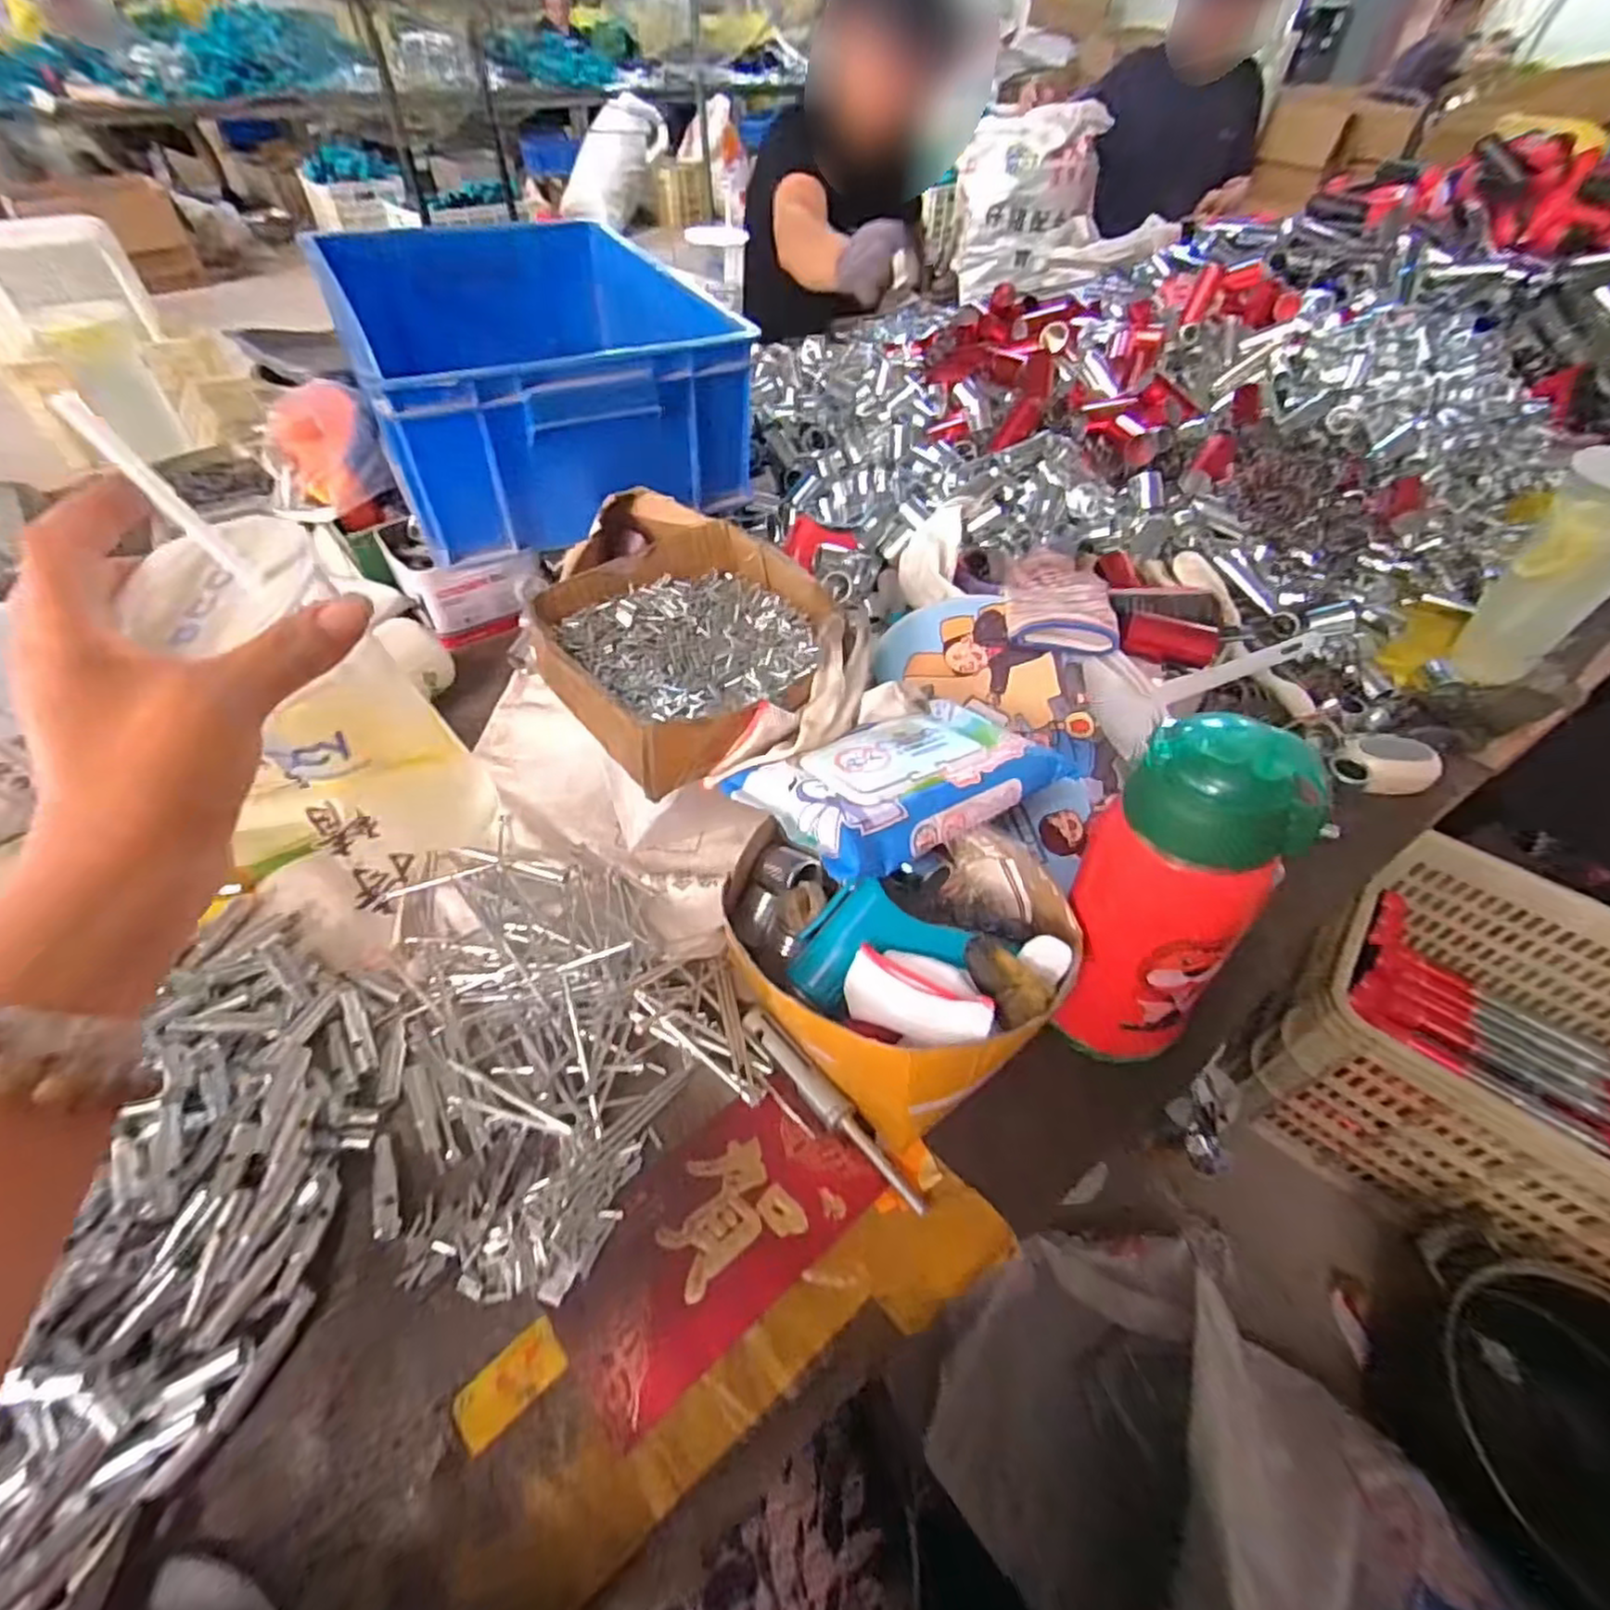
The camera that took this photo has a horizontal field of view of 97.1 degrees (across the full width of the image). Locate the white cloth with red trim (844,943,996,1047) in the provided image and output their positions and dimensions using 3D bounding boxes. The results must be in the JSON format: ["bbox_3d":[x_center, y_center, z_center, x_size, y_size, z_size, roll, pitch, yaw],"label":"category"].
[{"bbox_3d":[0.054,0.091,0.341,0.068,0.023,0.039,19,51,15],"label":"white cloth with red trim"}]

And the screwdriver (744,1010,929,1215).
[{"bbox_3d":[0.012,0.161,0.382,0.015,0.015,0.134,-31,56,-25],"label":"screwdriver"}]

